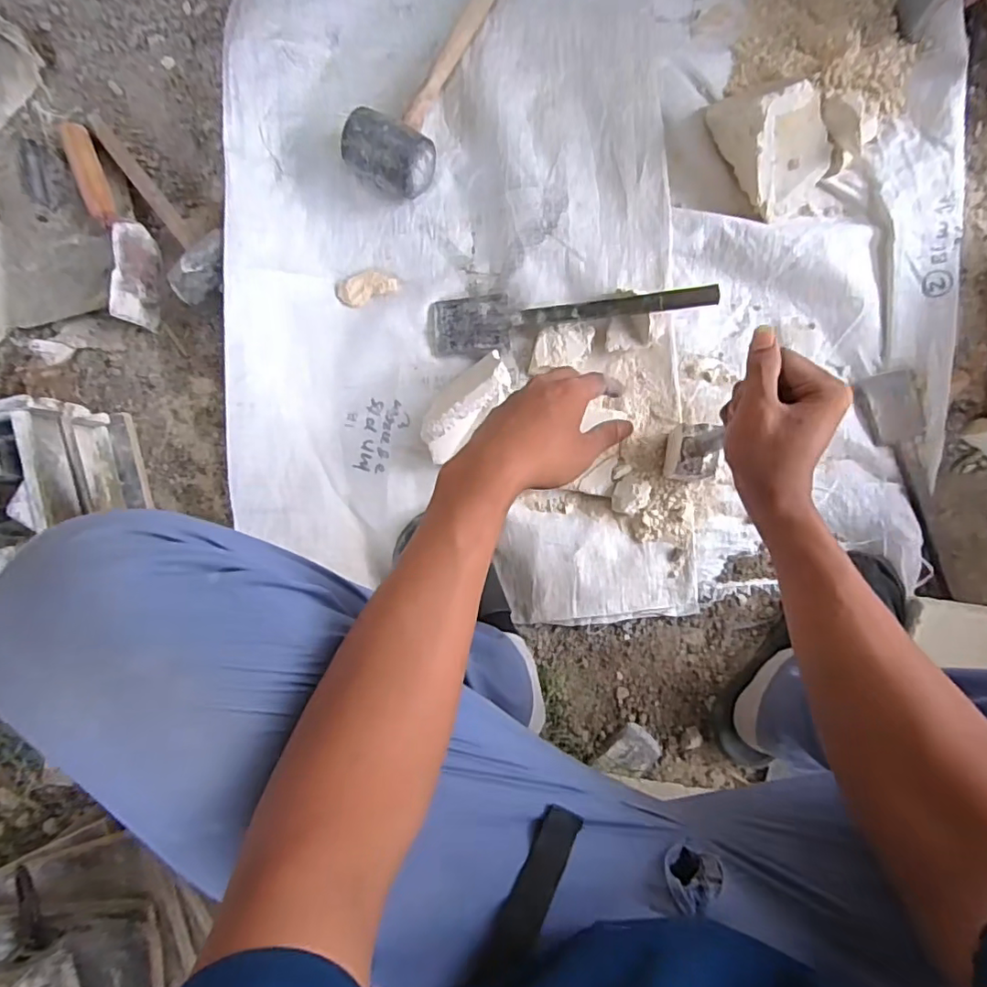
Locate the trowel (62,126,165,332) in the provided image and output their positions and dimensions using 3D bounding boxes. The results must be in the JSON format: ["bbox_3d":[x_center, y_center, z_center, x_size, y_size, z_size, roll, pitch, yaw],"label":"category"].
[{"bbox_3d":[-0.461,-0.336,0.683,0.053,0.060,0.271,-22,87,4],"label":"trowel"}]

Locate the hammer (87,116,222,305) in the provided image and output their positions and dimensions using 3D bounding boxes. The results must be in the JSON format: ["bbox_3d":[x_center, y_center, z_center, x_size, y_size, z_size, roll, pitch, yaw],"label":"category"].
[{"bbox_3d":[-0.413,-0.350,0.682,0.085,0.057,0.320,-41,85,3],"label":"hammer"}]

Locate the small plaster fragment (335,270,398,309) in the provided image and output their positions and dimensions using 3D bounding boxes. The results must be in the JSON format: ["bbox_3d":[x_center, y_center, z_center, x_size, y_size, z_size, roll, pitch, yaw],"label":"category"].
[{"bbox_3d":[-0.158,-0.256,0.696,0.071,0.010,0.038,-23,87,4],"label":"small plaster fragment"}]

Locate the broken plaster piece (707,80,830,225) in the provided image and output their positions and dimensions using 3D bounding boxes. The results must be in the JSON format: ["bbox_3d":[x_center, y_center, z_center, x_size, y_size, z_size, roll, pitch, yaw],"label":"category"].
[{"bbox_3d":[0.321,-0.400,0.627,0.106,0.077,0.153,-22,87,4],"label":"broken plaster piece"}]

